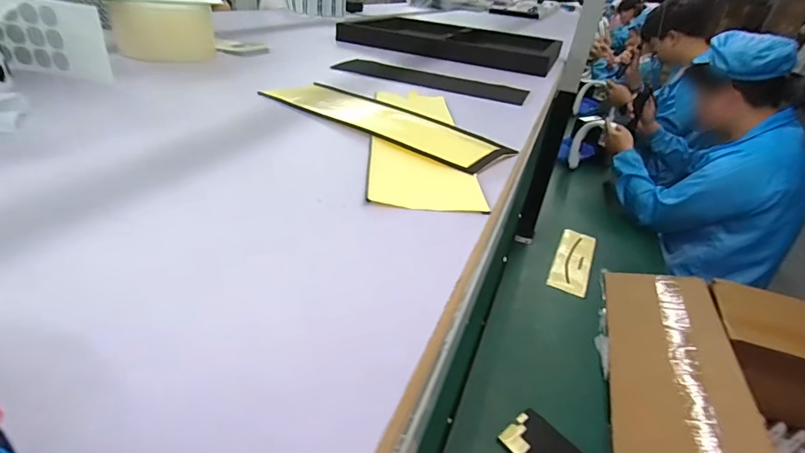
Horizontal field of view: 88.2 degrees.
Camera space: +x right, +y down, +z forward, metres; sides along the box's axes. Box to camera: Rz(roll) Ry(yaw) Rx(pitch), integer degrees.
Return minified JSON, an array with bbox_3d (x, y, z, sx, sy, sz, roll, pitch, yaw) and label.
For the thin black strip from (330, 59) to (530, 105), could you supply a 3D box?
[{"bbox_3d":[0.038,-0.225,0.628,0.293,0.005,0.092,15,34,13],"label":"thin black strip"}]

